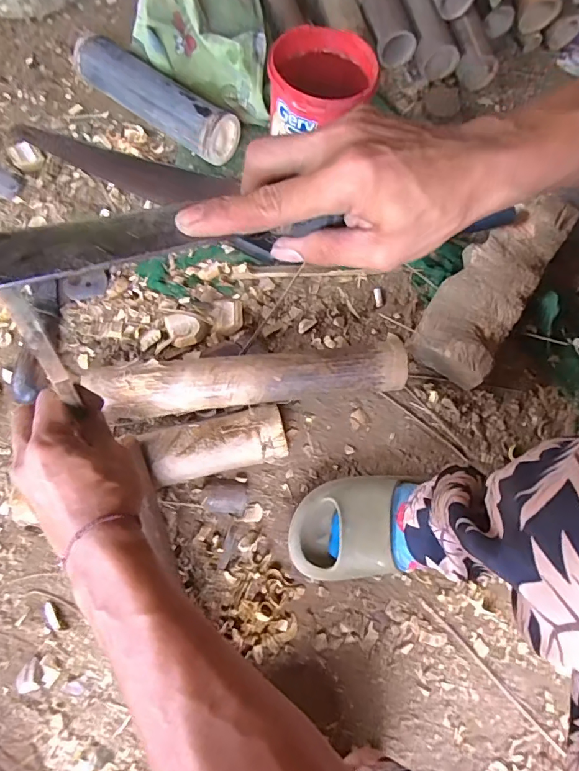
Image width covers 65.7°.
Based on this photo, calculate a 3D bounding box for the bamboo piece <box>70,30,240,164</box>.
[{"bbox_3d":[-0.216,-0.451,0.703,0.283,0.070,0.069,33,74,8],"label":"bamboo piece"}]

